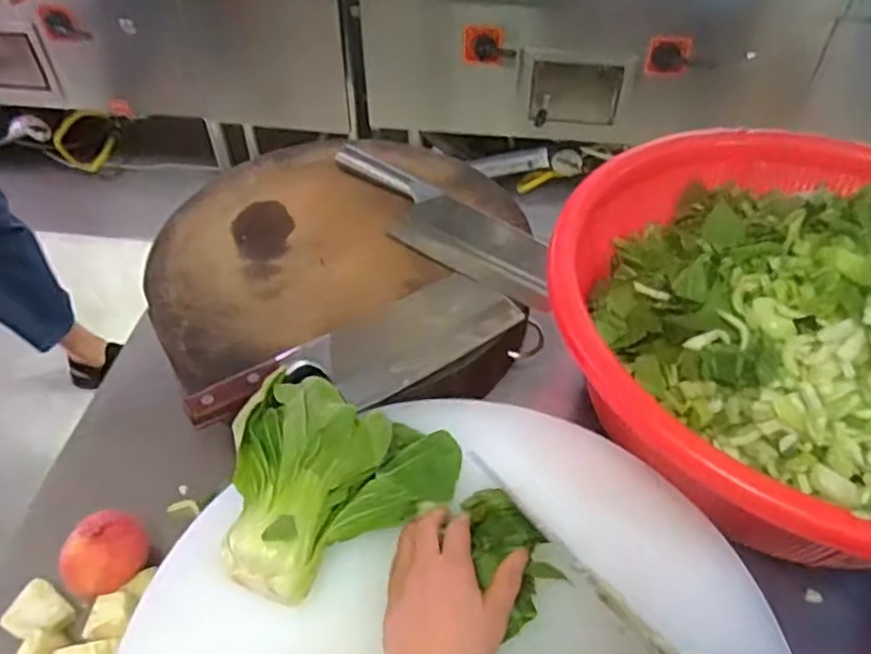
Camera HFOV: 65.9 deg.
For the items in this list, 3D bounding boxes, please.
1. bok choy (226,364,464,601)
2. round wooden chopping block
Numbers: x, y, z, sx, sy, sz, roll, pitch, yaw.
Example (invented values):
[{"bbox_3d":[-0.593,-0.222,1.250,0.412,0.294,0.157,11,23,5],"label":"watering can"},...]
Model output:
[{"bbox_3d":[-0.085,0.105,0.524,0.186,0.074,0.136,-31,55,-25],"label":"bok choy"},{"bbox_3d":[-0.100,-0.072,0.738,0.383,0.080,0.367,0,47,0],"label":"round wooden chopping block"}]

